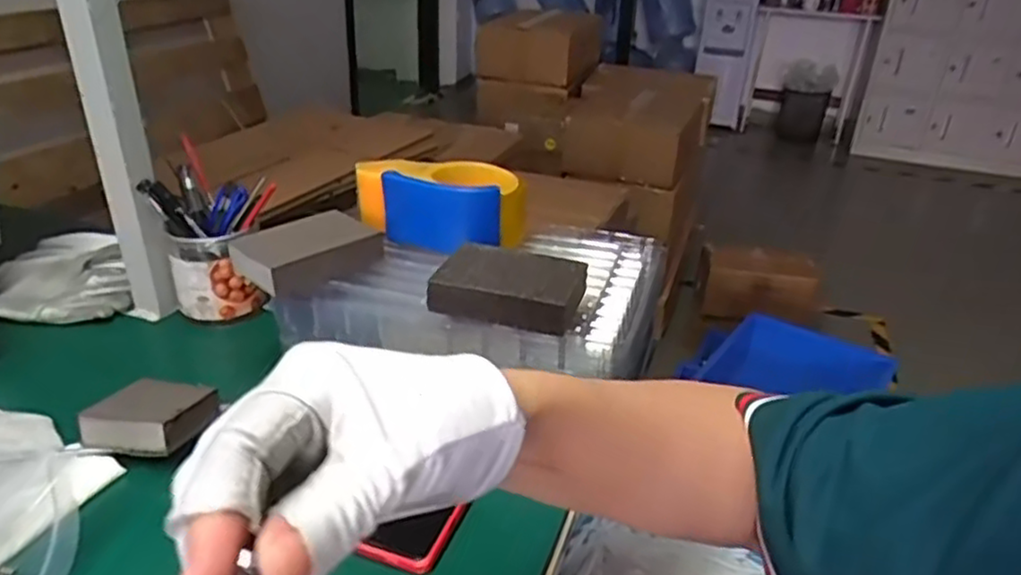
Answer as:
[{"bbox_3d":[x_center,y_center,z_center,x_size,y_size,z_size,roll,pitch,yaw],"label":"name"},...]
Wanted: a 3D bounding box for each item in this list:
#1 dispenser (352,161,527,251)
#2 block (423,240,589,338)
[{"bbox_3d":[-0.059,-0.074,0.632,0.144,0.060,0.075,11,29,15],"label":"dispenser"},{"bbox_3d":[0.001,-0.001,0.522,0.104,0.030,0.065,11,29,14],"label":"block"}]

